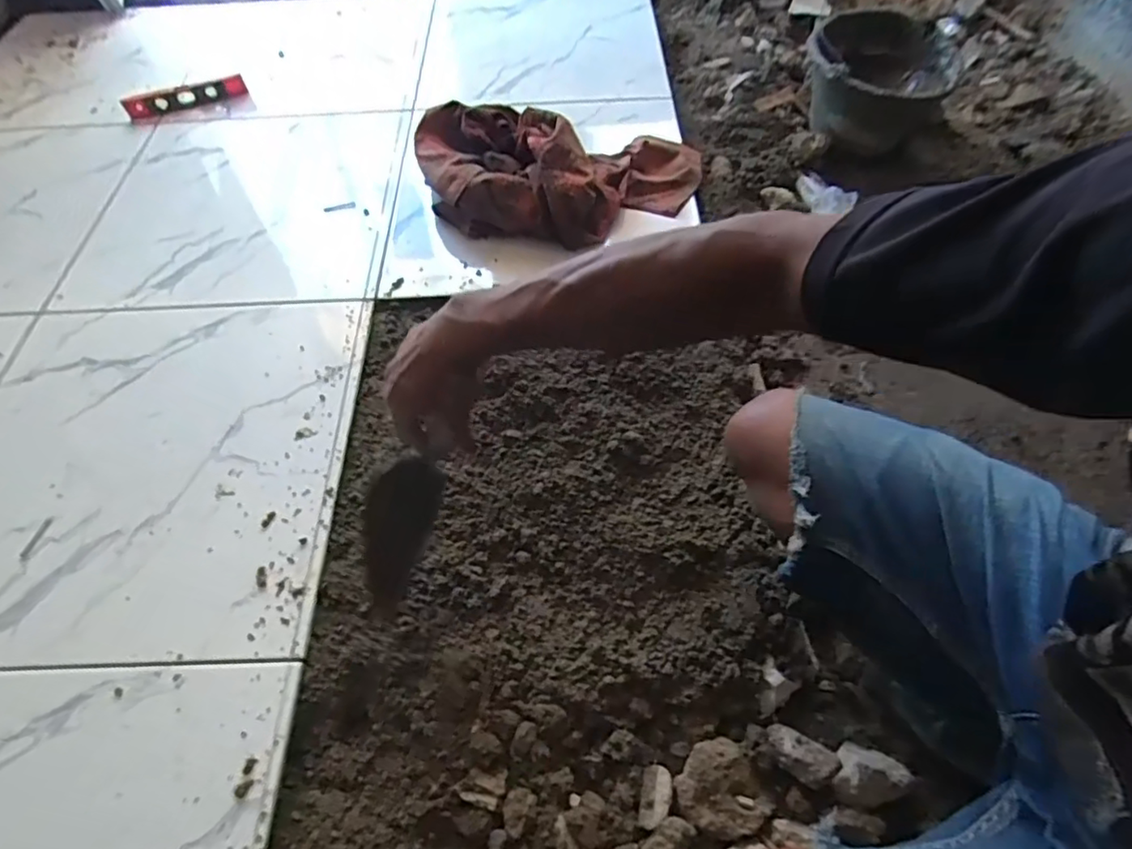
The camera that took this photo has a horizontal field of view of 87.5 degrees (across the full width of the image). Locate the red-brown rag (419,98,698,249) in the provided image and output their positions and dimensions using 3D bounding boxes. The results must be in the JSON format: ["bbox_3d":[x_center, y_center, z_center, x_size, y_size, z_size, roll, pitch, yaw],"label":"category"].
[{"bbox_3d":[-0.002,-0.413,0.931,0.455,0.130,0.250,-2,58,1],"label":"red-brown rag"}]

